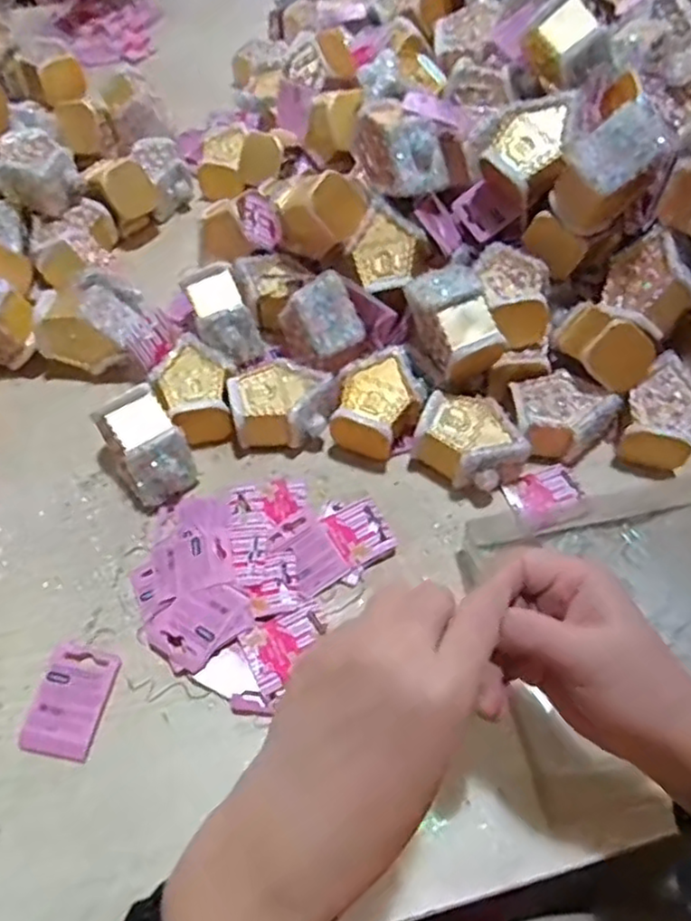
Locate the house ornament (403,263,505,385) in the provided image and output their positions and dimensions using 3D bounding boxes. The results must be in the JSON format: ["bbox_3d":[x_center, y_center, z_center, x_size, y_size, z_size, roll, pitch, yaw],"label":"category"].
[{"bbox_3d":[0.083,-0.106,0.520,0.046,0.060,0.086,-18,59,-10],"label":"house ornament"}]

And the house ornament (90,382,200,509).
[{"bbox_3d":[-0.150,-0.009,0.515,0.047,0.071,0.061,-33,63,-18],"label":"house ornament"}]

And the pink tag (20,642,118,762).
[{"bbox_3d":[-0.179,0.157,0.443,0.045,0.013,0.070,5,58,4],"label":"pink tag"}]

